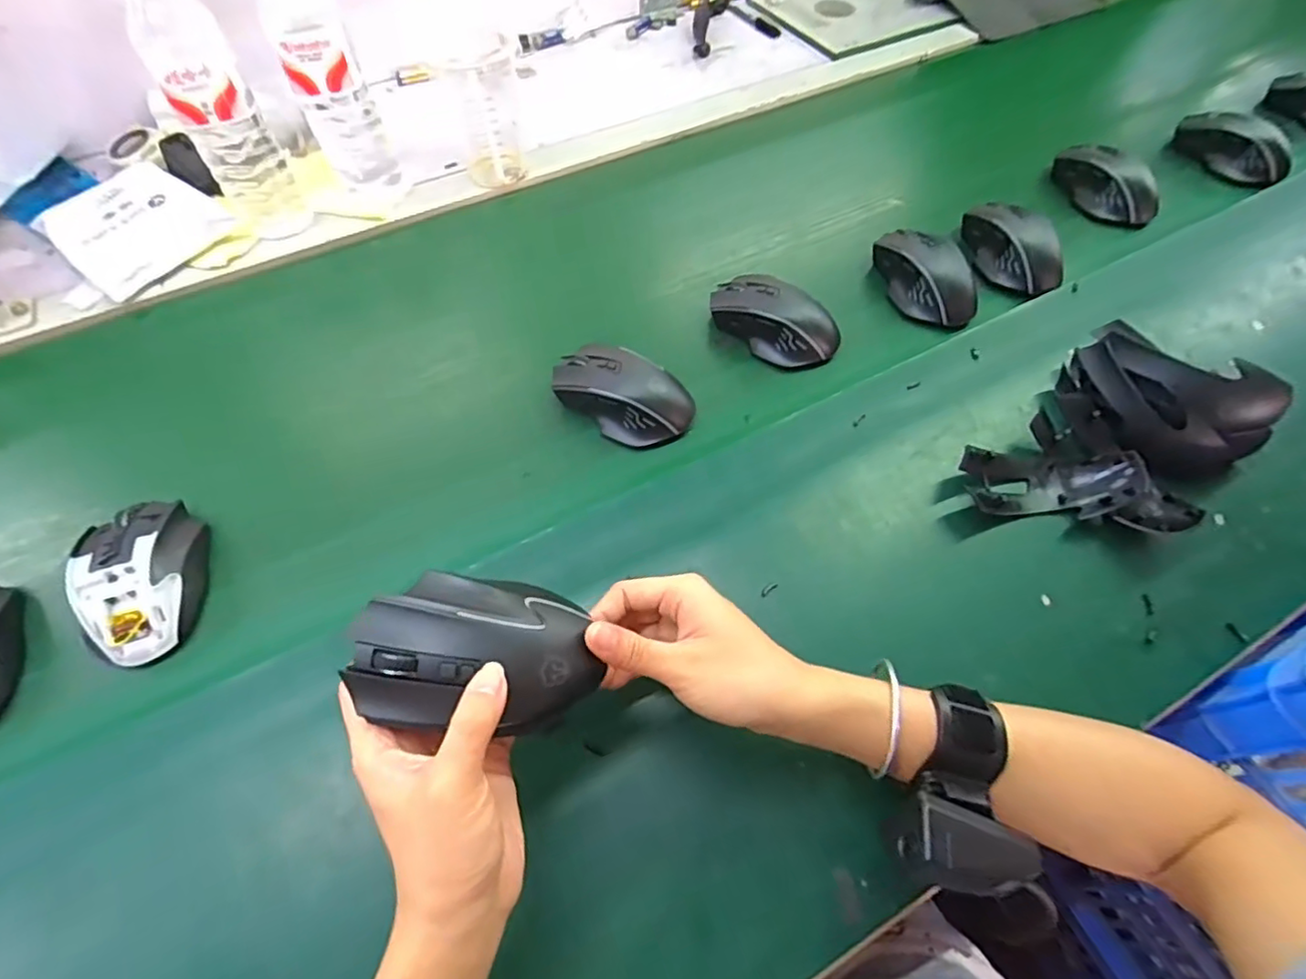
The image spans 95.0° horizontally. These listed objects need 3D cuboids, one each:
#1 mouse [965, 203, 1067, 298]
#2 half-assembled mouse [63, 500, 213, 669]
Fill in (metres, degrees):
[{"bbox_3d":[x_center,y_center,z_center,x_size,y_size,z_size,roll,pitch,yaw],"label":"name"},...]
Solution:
[{"bbox_3d":[0.339,-0.231,0.567,0.062,0.034,0.102,-26,63,-14],"label":"mouse"},{"bbox_3d":[-0.347,0.056,0.402,0.076,0.033,0.113,-19,61,-11],"label":"half-assembled mouse"}]

